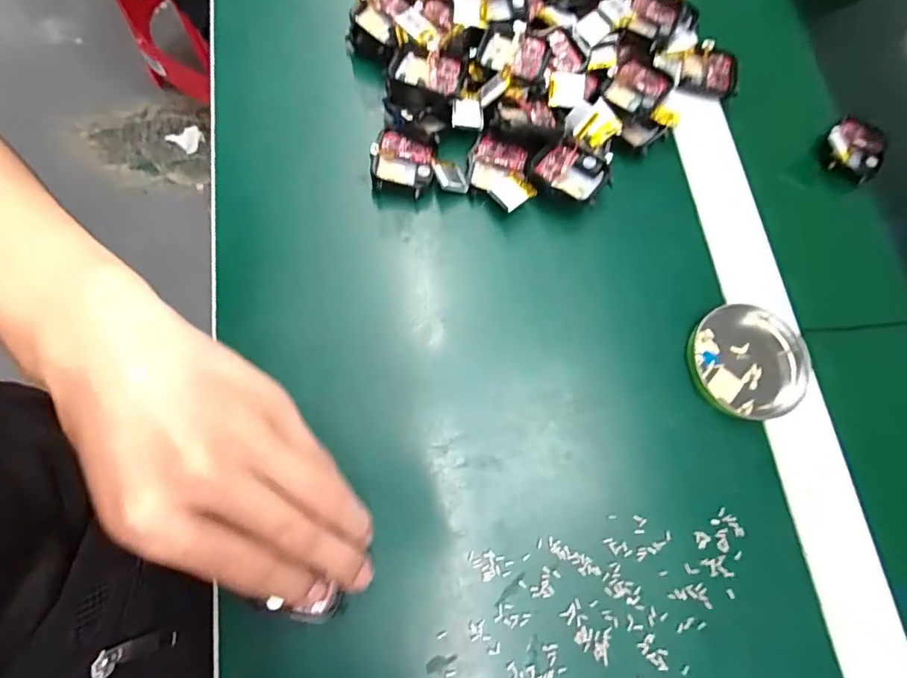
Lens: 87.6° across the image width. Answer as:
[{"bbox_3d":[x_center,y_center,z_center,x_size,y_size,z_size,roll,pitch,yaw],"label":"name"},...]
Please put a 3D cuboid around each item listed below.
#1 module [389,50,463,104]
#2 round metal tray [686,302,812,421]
[{"bbox_3d":[-0.017,-0.157,0.289,0.042,0.021,0.032,12,74,1],"label":"module"},{"bbox_3d":[0.171,0.012,0.273,0.068,0.007,0.064,1,74,-2],"label":"round metal tray"}]

